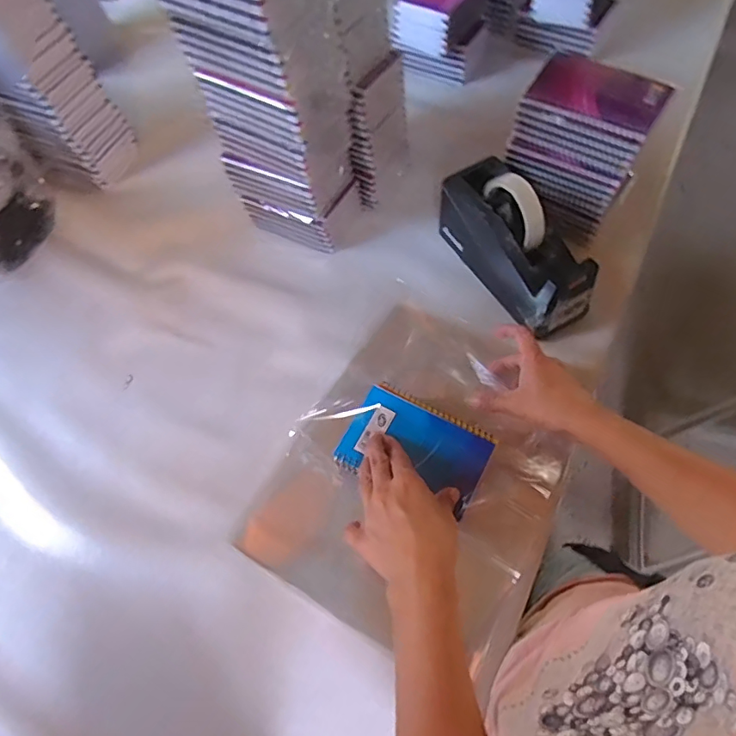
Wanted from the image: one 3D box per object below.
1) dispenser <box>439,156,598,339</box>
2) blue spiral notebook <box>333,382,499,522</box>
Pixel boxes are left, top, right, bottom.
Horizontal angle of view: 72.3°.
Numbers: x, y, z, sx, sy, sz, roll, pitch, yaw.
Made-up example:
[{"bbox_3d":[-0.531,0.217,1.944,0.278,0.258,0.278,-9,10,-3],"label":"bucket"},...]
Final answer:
[{"bbox_3d":[0.168,-0.147,0.575,0.079,0.111,0.204,-27,65,-10],"label":"dispenser"},{"bbox_3d":[0.045,0.074,0.473,0.129,0.015,0.091,27,67,13],"label":"blue spiral notebook"}]

